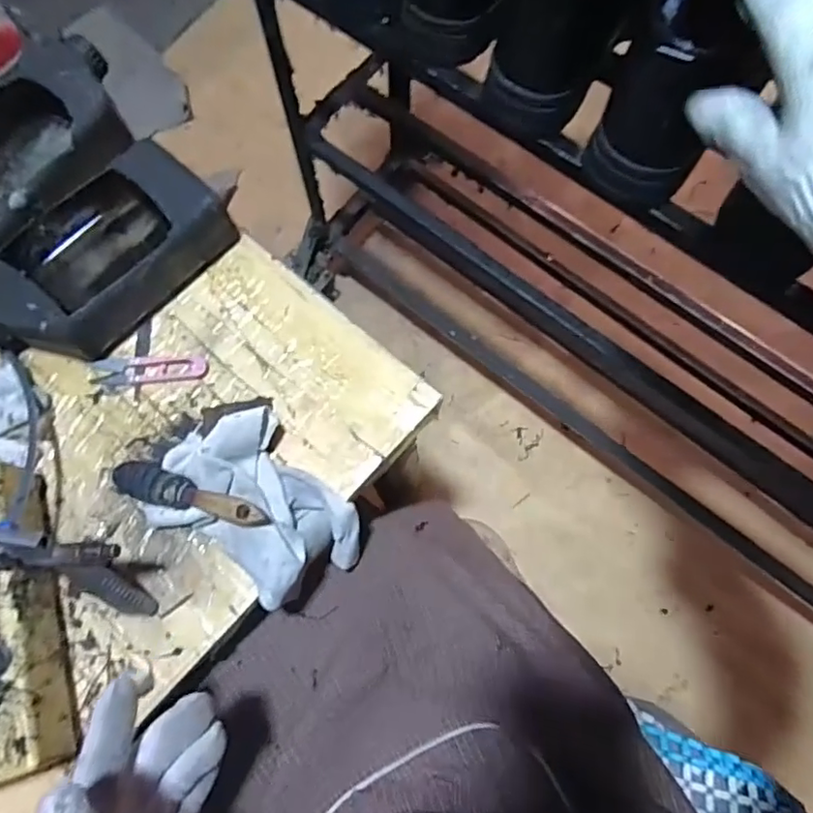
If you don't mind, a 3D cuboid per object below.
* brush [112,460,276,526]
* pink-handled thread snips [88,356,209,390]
[{"bbox_3d":[-0.172,0.070,0.457,0.145,0.016,0.028,13,74,19],"label":"brush"},{"bbox_3d":[-0.229,-0.032,0.519,0.103,0.005,0.027,-4,73,0],"label":"pink-handled thread snips"}]

